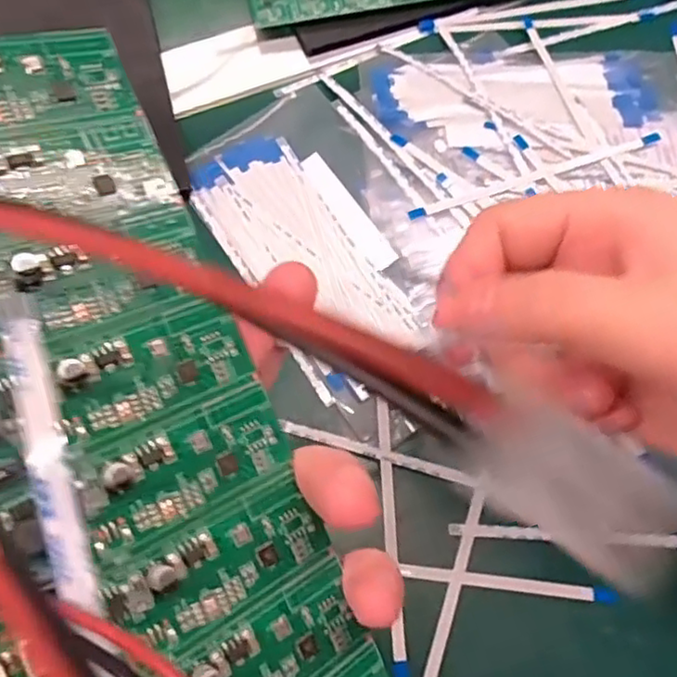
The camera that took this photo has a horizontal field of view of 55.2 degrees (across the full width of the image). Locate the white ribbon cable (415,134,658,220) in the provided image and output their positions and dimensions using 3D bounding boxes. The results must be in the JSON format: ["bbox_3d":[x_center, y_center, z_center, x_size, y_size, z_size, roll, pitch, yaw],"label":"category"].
[{"bbox_3d":[0.088,-0.072,0.285,0.119,0.004,0.006,-19,69,-8],"label":"white ribbon cable"}]

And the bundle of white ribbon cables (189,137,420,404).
[{"bbox_3d":[-0.016,-0.036,0.279,0.051,0.007,0.125,-30,71,-12],"label":"bundle of white ribbon cables"}]

